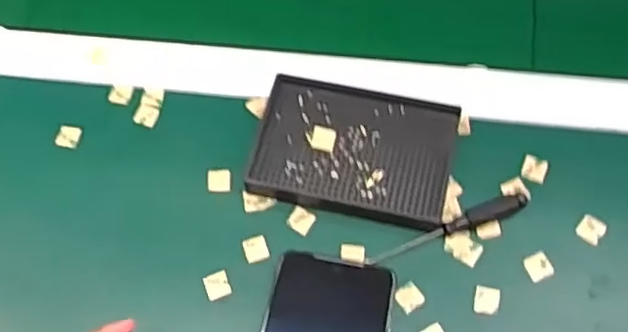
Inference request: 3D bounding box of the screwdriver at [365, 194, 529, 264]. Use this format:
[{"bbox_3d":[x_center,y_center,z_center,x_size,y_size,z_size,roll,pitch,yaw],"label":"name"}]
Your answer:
[{"bbox_3d":[0.089,0.041,0.445,0.114,0.014,0.012,-17,65,-5],"label":"screwdriver"}]

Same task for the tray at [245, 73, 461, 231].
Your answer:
[{"bbox_3d":[0.029,-0.011,0.471,0.135,0.021,0.089,12,66,9],"label":"tray"}]

